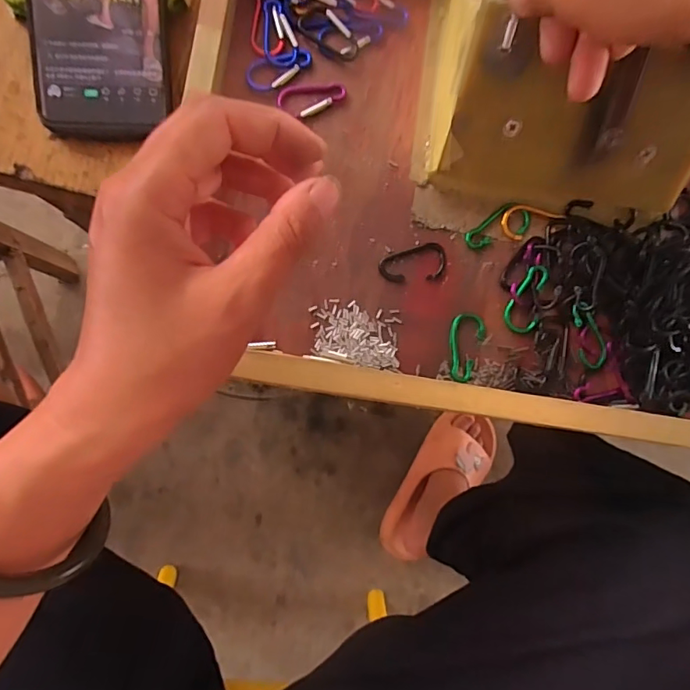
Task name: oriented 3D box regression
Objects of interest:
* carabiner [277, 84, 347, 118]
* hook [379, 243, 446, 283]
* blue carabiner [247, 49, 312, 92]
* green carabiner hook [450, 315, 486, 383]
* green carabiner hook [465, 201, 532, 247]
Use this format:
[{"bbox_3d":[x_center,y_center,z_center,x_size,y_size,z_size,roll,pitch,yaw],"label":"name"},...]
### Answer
[{"bbox_3d":[-0.021,-0.158,0.322,0.045,0.005,0.022,-17,85,-7],"label":"carabiner"},{"bbox_3d":[0.044,-0.051,0.319,0.044,0.004,0.024,-17,85,-7],"label":"hook"},{"bbox_3d":[-0.041,-0.175,0.320,0.043,0.004,0.022,-16,85,-7],"label":"blue carabiner"},{"bbox_3d":[0.078,0.002,0.318,0.022,0.004,0.042,8,82,-5],"label":"green carabiner hook"},{"bbox_3d":[0.100,-0.079,0.326,0.045,0.005,0.021,-18,93,-4],"label":"green carabiner hook"}]

